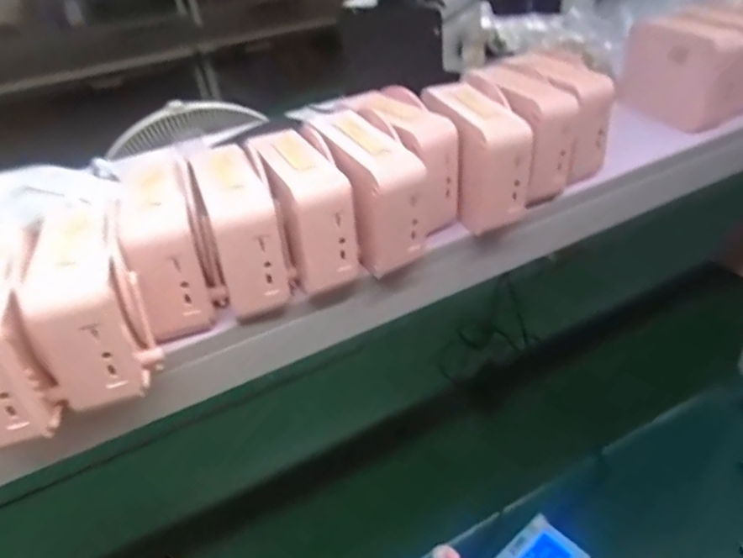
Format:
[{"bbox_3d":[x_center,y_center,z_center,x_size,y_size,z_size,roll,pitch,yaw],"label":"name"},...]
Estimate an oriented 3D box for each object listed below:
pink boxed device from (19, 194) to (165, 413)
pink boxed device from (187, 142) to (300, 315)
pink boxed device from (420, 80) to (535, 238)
[{"bbox_3d":[-0.181,0.018,0.389,0.060,0.096,0.097,-19,38,-16],"label":"pink boxed device"},{"bbox_3d":[-0.097,-0.037,0.452,0.053,0.095,0.097,-16,37,-13],"label":"pink boxed device"},{"bbox_3d":[0.094,-0.112,0.525,0.063,0.095,0.112,-12,36,-8],"label":"pink boxed device"}]

